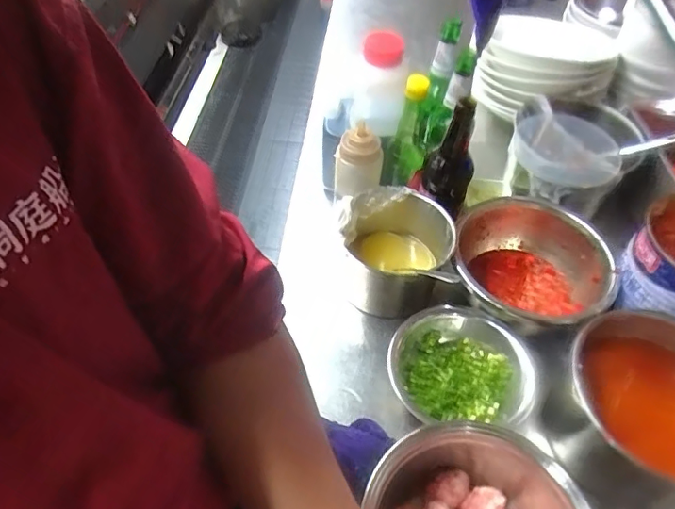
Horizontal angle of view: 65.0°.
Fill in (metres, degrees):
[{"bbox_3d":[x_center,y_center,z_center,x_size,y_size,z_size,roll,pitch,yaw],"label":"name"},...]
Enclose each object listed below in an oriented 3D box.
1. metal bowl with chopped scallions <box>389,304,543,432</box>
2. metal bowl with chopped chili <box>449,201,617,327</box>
[{"bbox_3d":[0.150,0.133,0.643,0.178,0.065,0.153,-1,51,-3],"label":"metal bowl with chopped scallions"},{"bbox_3d":[0.255,0.032,0.720,0.196,0.108,0.187,1,51,-1],"label":"metal bowl with chopped chili"}]

